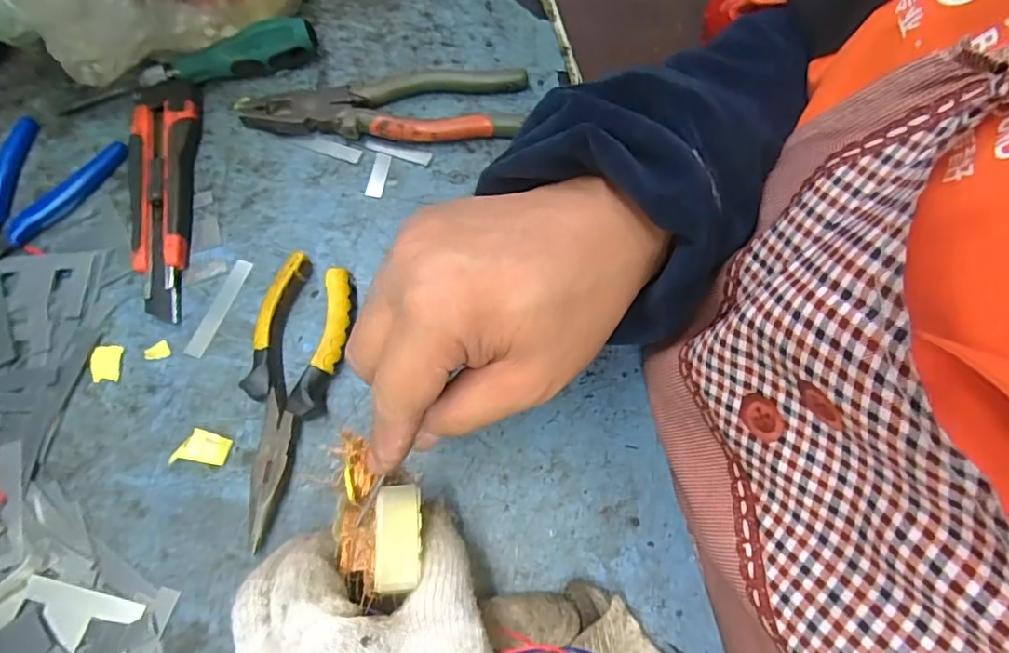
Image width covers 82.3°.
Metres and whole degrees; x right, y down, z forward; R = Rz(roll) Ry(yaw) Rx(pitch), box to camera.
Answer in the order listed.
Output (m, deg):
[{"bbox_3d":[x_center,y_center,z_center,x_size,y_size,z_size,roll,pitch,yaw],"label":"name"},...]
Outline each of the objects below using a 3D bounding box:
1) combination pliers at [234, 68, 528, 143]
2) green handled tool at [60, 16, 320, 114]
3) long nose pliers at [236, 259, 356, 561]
[{"bbox_3d":[-0.083,-0.151,0.398,0.194,0.019,0.056,-5,68,-3],"label":"combination pliers"},{"bbox_3d":[-0.221,-0.185,0.404,0.177,0.034,0.024,-12,68,-6],"label":"green handled tool"},{"bbox_3d":[-0.120,0.035,0.323,0.048,0.020,0.155,7,68,2],"label":"long nose pliers"}]

